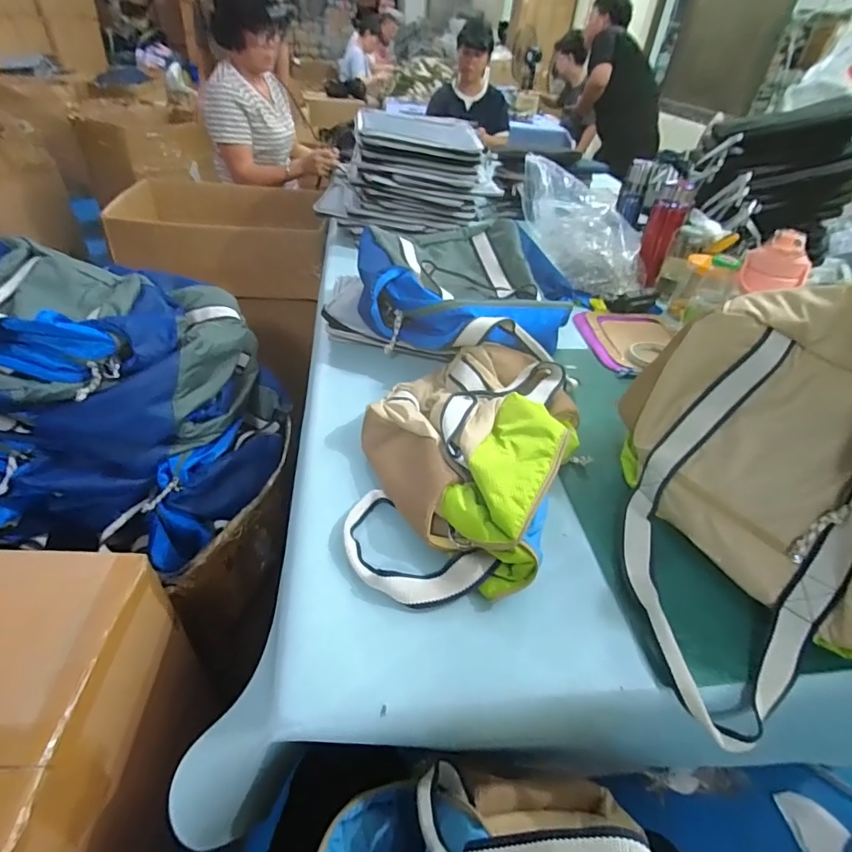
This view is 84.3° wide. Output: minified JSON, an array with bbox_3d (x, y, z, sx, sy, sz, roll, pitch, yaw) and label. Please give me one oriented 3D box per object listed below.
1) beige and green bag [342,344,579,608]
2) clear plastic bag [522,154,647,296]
[{"bbox_3d":[0.048,0.017,0.594,0.256,0.089,0.417,20,42,15],"label":"beige and green bag"},{"bbox_3d":[0.339,-0.430,1.036,0.351,0.153,0.118,49,50,1],"label":"clear plastic bag"}]

